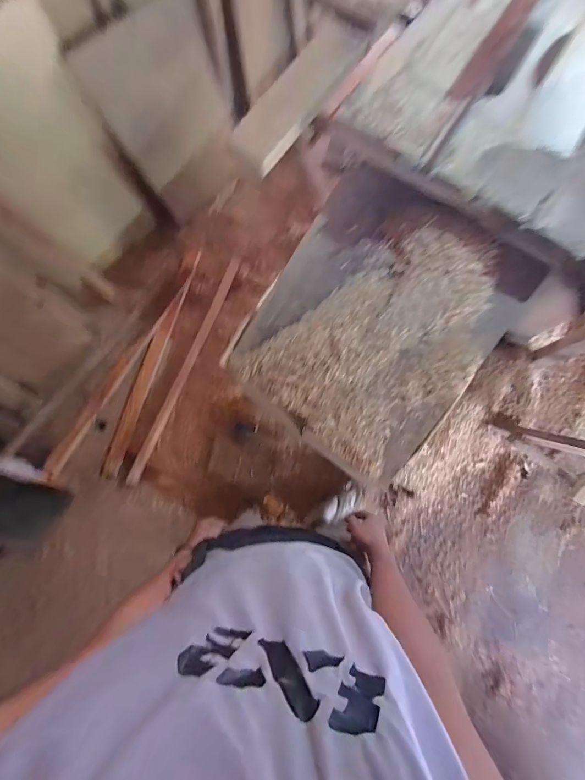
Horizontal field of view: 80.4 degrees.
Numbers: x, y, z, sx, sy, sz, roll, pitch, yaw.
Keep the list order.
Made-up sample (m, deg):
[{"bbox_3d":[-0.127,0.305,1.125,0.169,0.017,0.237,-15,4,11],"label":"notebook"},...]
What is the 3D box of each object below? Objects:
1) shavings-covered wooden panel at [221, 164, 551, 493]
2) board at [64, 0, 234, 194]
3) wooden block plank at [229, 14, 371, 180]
[{"bbox_3d":[0.222,-0.186,0.997,0.631,0.071,0.733,37,97,9],"label":"shavings-covered wooden panel"},{"bbox_3d":[-0.504,-1.165,1.387,0.492,0.488,0.023,-43,67,-6],"label":"board"},{"bbox_3d":[0.026,-0.902,1.043,0.160,0.048,0.578,37,84,-22],"label":"wooden block plank"}]

